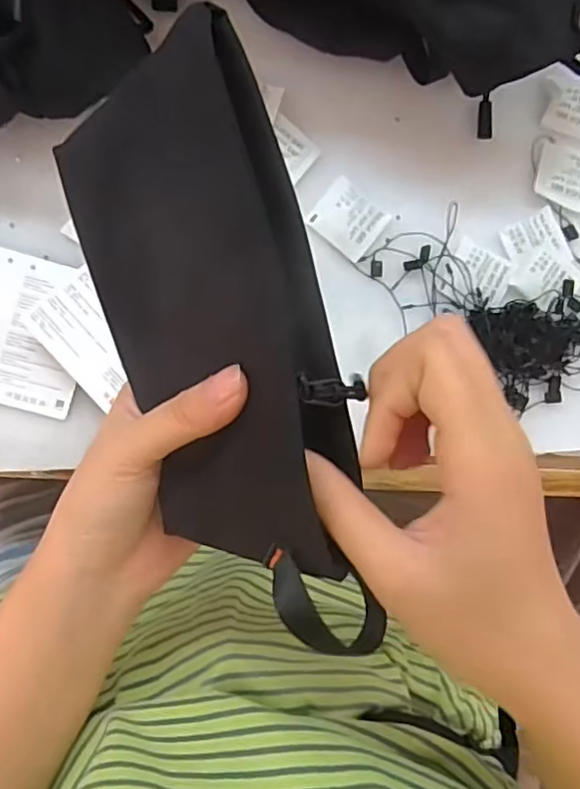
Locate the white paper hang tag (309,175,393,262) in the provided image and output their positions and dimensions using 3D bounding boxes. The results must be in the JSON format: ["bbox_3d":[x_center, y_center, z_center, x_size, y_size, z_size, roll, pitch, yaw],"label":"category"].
[{"bbox_3d":[0.037,-0.110,0.388,0.041,0.004,0.039,37,84,-3],"label":"white paper hang tag"}]

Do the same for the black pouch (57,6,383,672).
[{"bbox_3d":[-0.025,-0.012,0.222,0.091,0.016,0.207,-15,93,29],"label":"black pouch"}]

